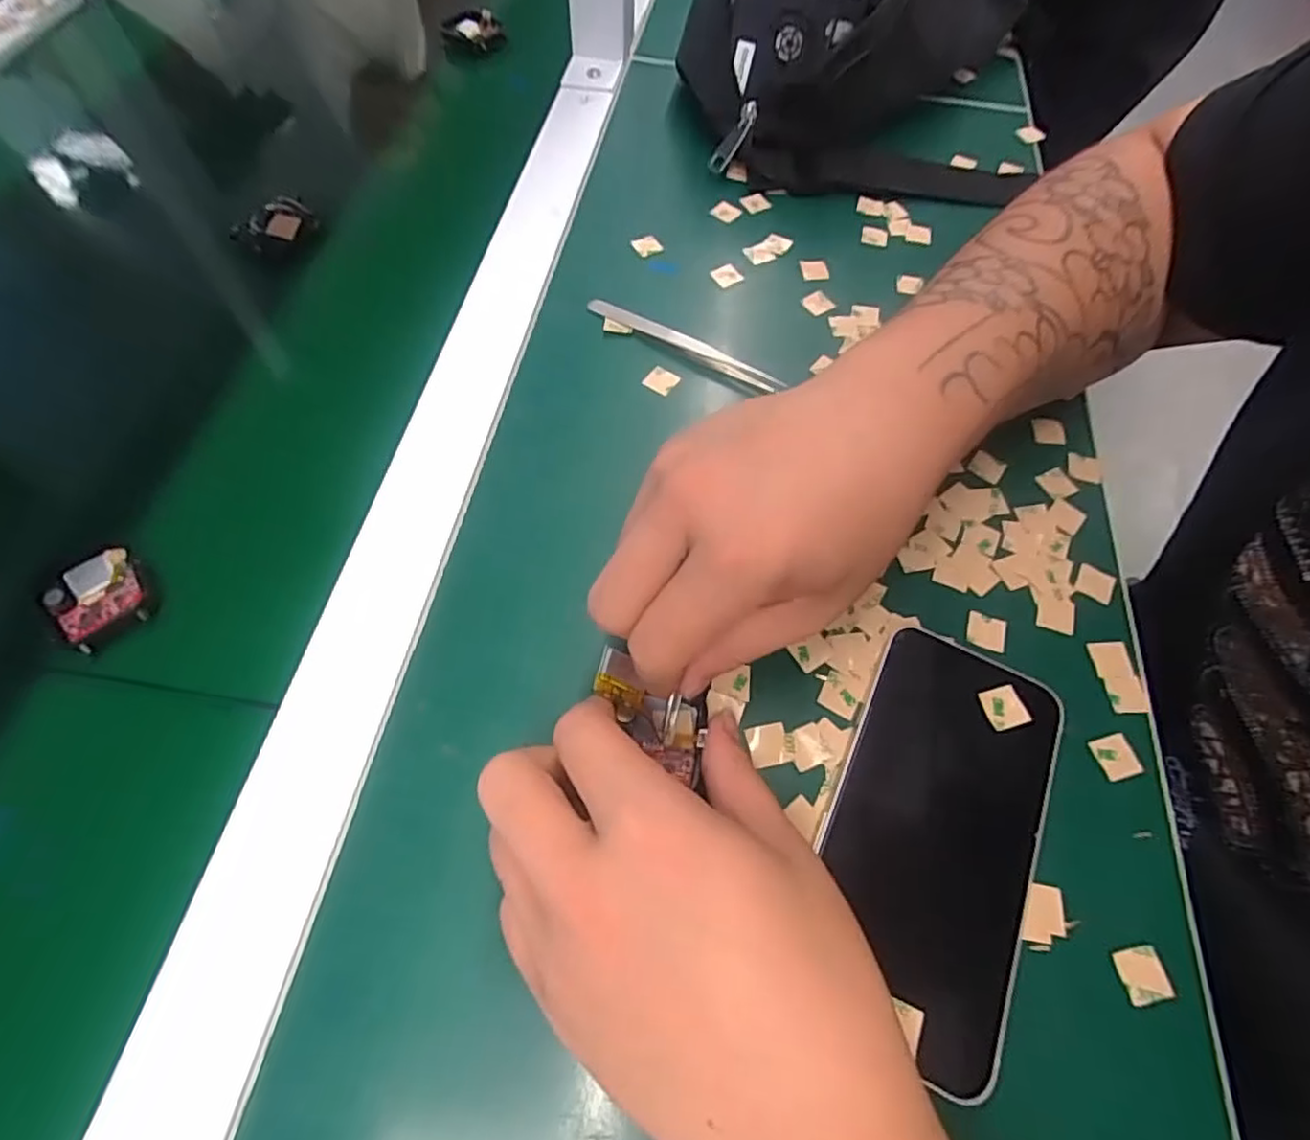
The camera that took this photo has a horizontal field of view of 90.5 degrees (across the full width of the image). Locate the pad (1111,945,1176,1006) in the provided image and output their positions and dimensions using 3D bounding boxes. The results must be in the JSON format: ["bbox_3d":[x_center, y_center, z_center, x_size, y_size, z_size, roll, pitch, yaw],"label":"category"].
[{"bbox_3d":[0.164,0.136,0.218,0.015,0.004,0.015,-6,61,-6],"label":"pad"}]

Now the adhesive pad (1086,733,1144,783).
[{"bbox_3d":[0.180,0.073,0.253,0.015,0.004,0.016,-16,59,-2],"label":"adhesive pad"}]

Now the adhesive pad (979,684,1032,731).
[{"bbox_3d":[0.135,0.053,0.252,0.015,0.004,0.016,-19,67,0],"label":"adhesive pad"}]

